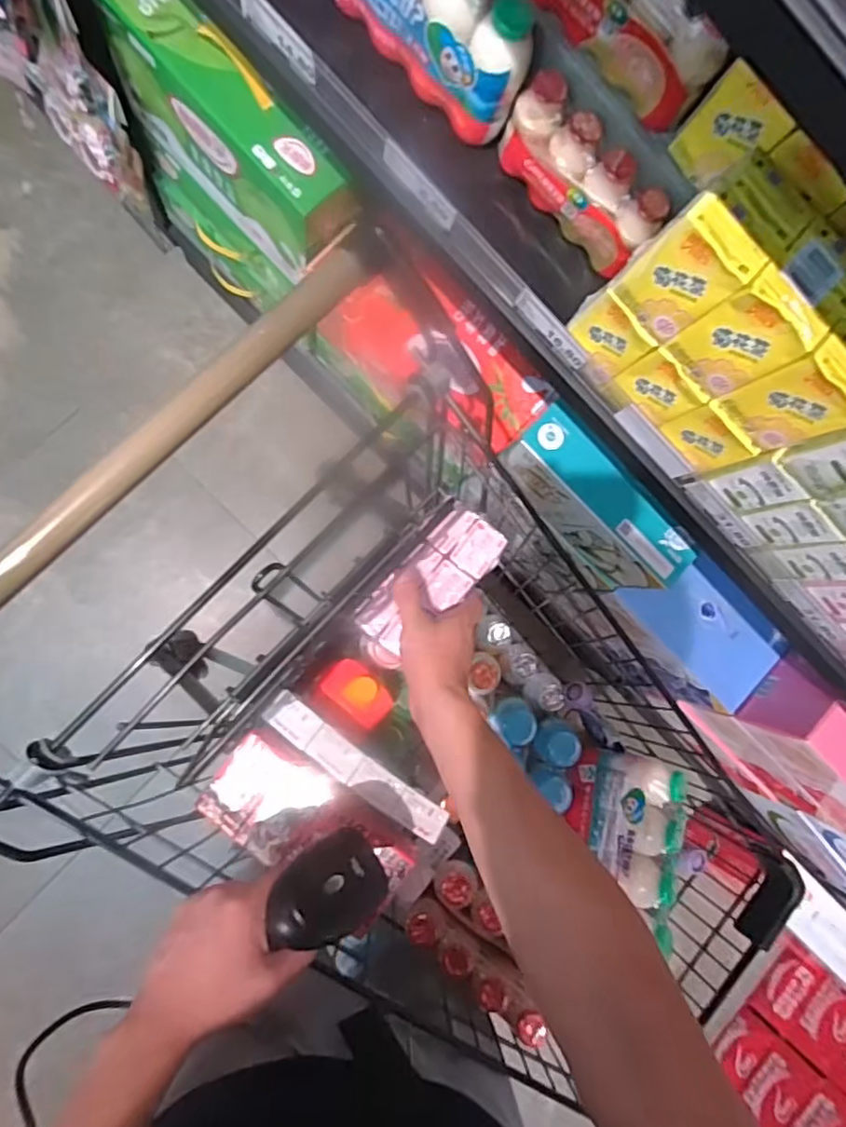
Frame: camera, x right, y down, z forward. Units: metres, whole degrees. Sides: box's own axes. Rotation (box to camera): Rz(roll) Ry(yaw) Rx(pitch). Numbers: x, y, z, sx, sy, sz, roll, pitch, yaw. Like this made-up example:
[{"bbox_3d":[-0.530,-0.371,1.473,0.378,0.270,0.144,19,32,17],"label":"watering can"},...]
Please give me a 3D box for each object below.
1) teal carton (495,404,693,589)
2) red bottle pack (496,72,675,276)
[{"bbox_3d":[0.221,-0.076,0.822,0.263,0.141,0.069,44,82,-6],"label":"teal carton"},{"bbox_3d":[0.150,-0.362,0.573,0.166,0.080,0.049,44,82,-6],"label":"red bottle pack"}]

